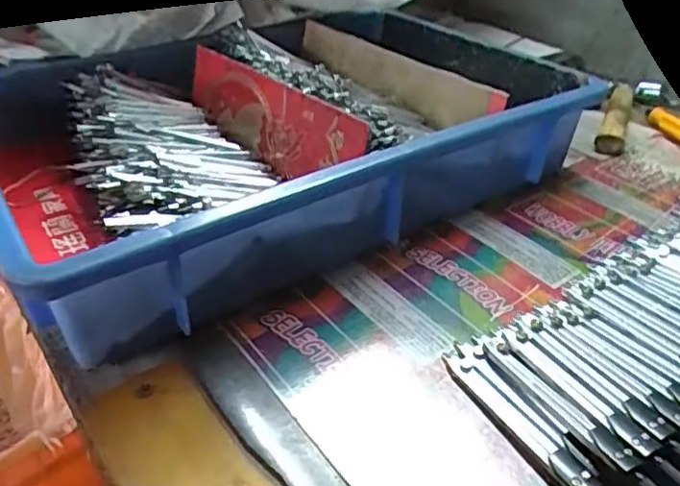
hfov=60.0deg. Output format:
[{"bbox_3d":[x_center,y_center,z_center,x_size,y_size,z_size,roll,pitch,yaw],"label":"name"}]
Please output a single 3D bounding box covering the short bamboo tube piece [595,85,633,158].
[{"bbox_3d":[0.262,-0.121,0.559,0.023,0.018,0.137,15,38,20],"label":"short bamboo tube piece"}]

